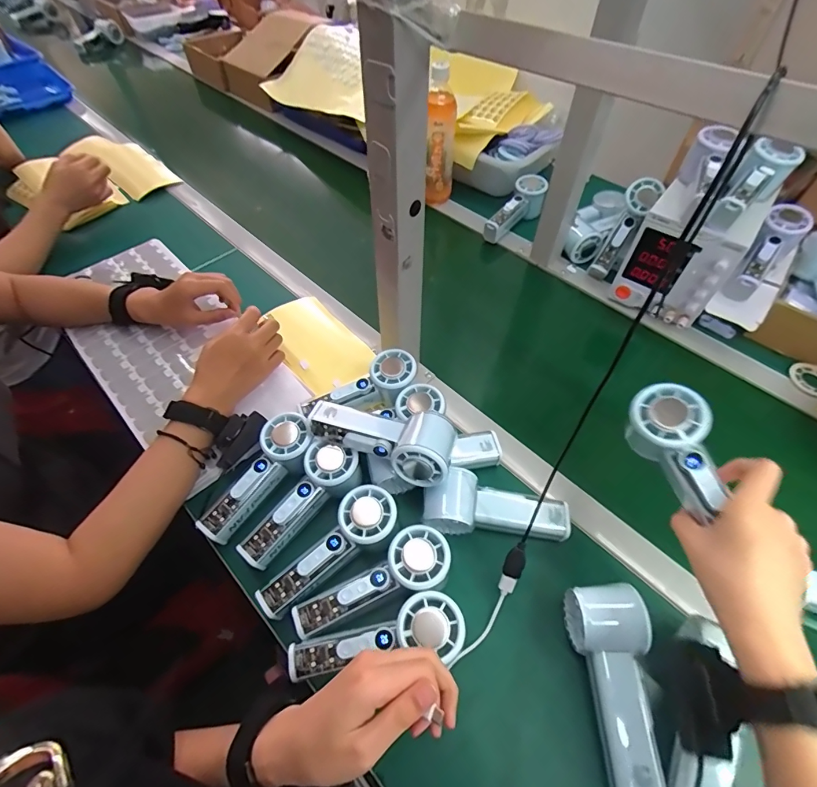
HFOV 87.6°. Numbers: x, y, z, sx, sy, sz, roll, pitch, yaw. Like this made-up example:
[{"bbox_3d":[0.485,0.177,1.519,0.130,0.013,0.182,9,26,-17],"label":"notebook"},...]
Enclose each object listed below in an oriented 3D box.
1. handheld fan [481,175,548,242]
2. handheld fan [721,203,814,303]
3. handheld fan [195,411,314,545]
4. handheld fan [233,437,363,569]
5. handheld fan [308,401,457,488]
[{"bbox_3d":[0.199,-0.335,0.770,0.054,0.053,0.170,28,58,19],"label":"handheld fan"},{"bbox_3d":[0.496,-0.195,0.596,0.054,0.059,0.161,38,85,24],"label":"handheld fan"},{"bbox_3d":[-0.159,0.089,0.459,0.054,0.043,0.150,32,75,21],"label":"handheld fan"},{"bbox_3d":[-0.110,0.115,0.446,0.061,0.034,0.143,37,76,23],"label":"handheld fan"},{"bbox_3d":[-0.028,0.046,0.439,0.148,0.051,0.063,11,54,8],"label":"handheld fan"}]

